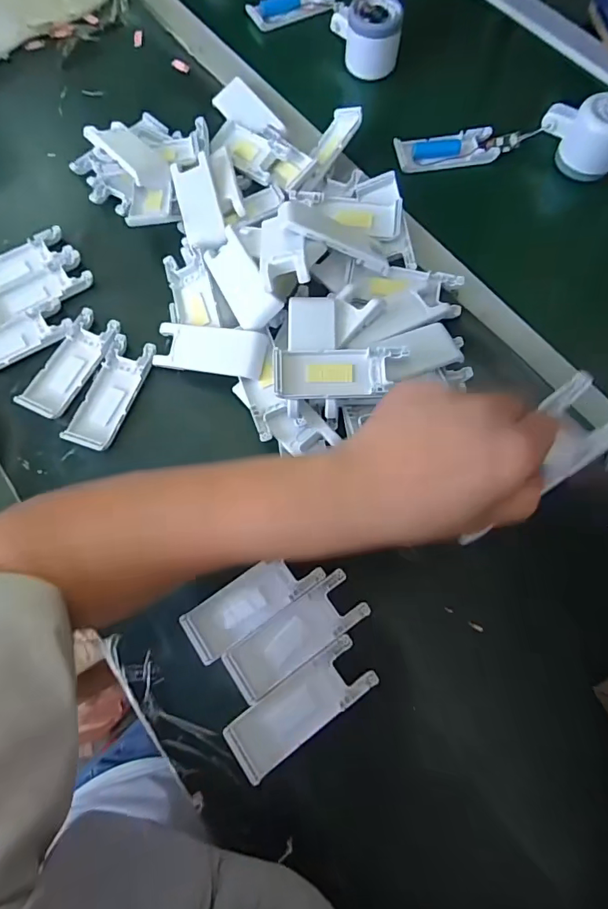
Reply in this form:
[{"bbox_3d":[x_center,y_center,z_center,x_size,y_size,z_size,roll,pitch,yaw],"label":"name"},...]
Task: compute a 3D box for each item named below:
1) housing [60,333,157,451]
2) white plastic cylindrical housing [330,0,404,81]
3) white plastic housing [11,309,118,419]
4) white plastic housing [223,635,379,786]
[{"bbox_3d":[-0.169,-0.055,0.396,0.042,0.009,0.104,19,73,6],"label":"housing"},{"bbox_3d":[0.072,-0.472,0.509,0.063,0.053,0.060,0,72,0],"label":"white plastic cylindrical housing"},{"bbox_3d":[-0.210,-0.082,0.404,0.043,0.010,0.104,25,74,8],"label":"white plastic housing"},{"bbox_3d":[-0.002,0.173,0.310,0.104,0.008,0.038,-35,75,-10],"label":"white plastic housing"}]

